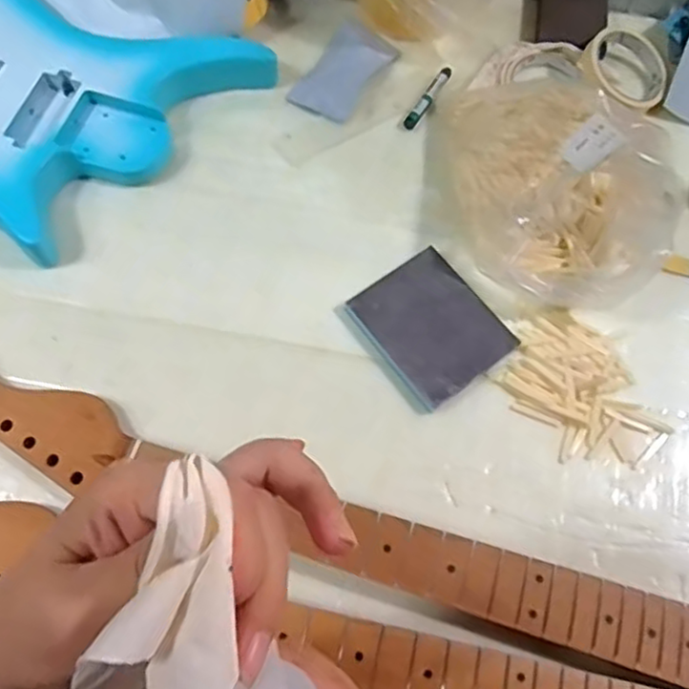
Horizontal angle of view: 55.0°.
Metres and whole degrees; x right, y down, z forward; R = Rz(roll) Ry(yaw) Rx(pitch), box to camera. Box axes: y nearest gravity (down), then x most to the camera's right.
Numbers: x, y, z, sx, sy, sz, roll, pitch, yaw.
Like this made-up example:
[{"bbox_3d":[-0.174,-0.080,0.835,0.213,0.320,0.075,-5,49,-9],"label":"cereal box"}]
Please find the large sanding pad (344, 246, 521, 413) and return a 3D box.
[{"bbox_3d":[0.075,-0.017,0.570,0.100,0.018,0.118,-35,73,-14],"label":"large sanding pad"}]

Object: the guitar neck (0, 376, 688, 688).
[{"bbox_3d":[-0.020,0.134,0.497,0.639,0.031,0.063,19,69,6],"label":"guitar neck"}]

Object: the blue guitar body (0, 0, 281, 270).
[{"bbox_3d":[-0.302,-0.210,0.620,0.380,0.048,0.283,17,69,5],"label":"blue guitar body"}]

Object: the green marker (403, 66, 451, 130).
[{"bbox_3d":[0.085,-0.252,0.673,0.014,0.015,0.079,33,71,11],"label":"green marker"}]

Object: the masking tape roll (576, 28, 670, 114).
[{"bbox_3d":[0.286,-0.284,0.682,0.086,0.023,0.081,13,79,-12],"label":"masking tape roll"}]

